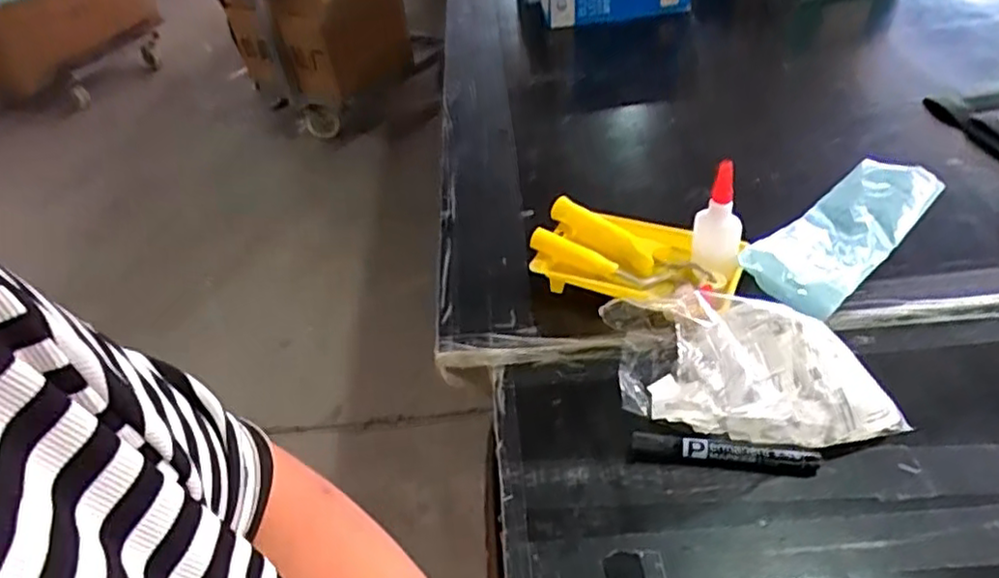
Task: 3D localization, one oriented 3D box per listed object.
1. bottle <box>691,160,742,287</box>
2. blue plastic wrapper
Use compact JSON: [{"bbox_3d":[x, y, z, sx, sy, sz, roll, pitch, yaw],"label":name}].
[{"bbox_3d":[0.202,-0.066,0.624,0.045,0.109,0.035,19,48,26],"label":"bottle"},{"bbox_3d":[0.368,-0.067,0.711,0.298,0.027,0.092,-32,52,-31],"label":"blue plastic wrapper"}]

